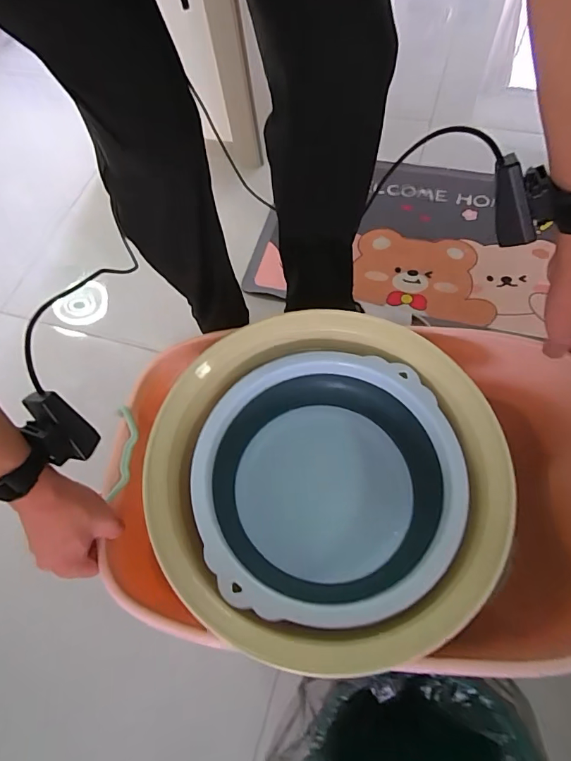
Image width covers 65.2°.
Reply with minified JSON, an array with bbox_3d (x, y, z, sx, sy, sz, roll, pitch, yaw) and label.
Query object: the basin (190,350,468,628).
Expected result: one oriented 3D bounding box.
[{"bbox_3d":[0.050,0.133,0.538,0.284,0.136,0.272,-1,65,3],"label":"basin"}]

